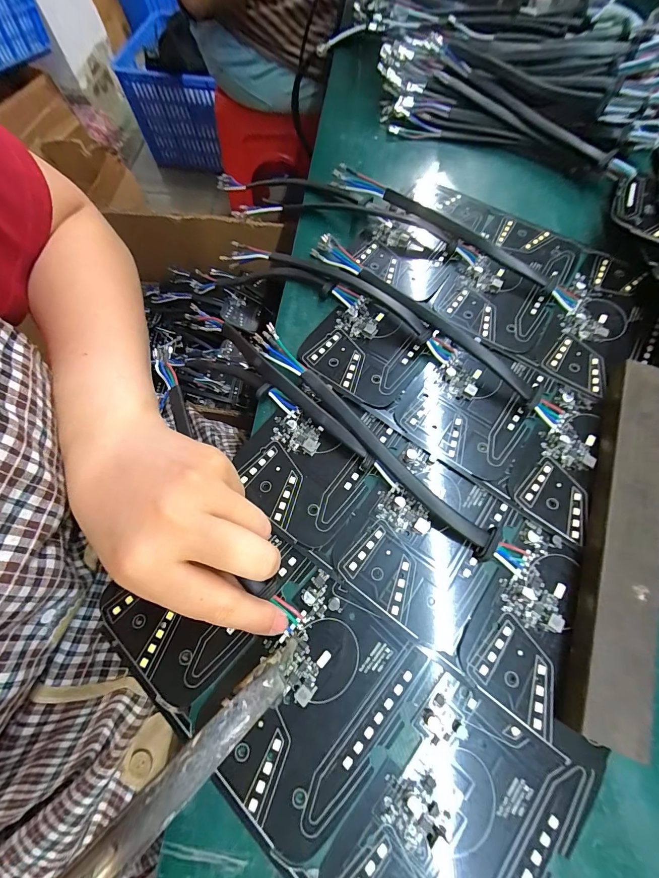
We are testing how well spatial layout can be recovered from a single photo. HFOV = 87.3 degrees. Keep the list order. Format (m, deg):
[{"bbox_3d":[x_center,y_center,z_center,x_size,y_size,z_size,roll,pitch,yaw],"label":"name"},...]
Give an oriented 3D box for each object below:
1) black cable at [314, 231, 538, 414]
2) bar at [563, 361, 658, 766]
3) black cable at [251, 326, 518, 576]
[{"bbox_3d":[0.060,-0.089,0.244,0.016,0.022,0.198,-42,73,-14],"label":"black cable"},{"bbox_3d":[0.162,0.047,0.191,0.031,0.017,0.206,21,70,9],"label":"bar"},{"bbox_3d":[0.025,-0.002,0.212,0.024,0.015,0.213,-43,73,-15],"label":"black cable"}]

